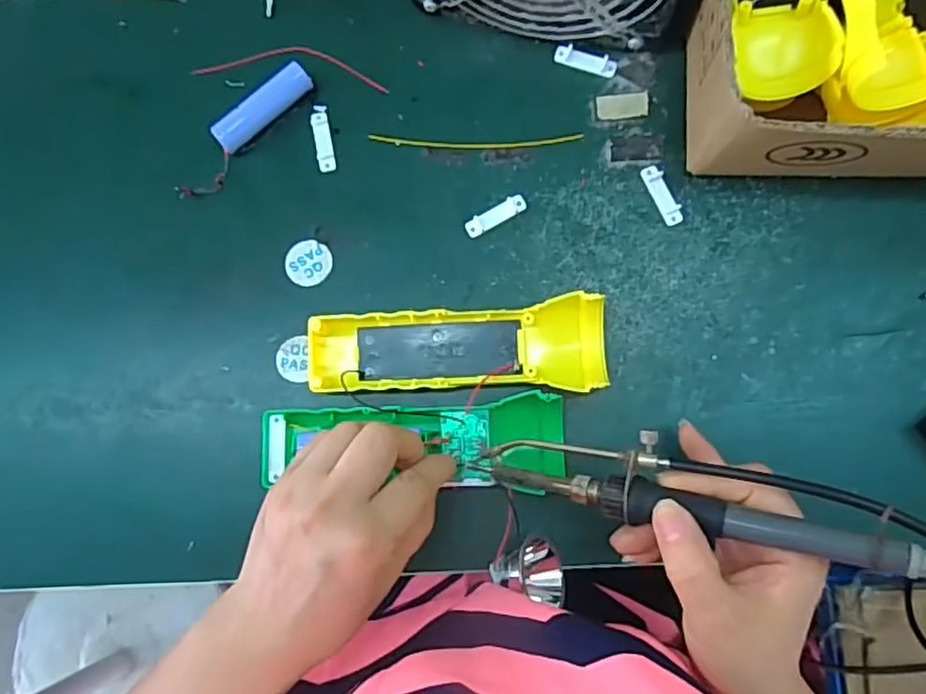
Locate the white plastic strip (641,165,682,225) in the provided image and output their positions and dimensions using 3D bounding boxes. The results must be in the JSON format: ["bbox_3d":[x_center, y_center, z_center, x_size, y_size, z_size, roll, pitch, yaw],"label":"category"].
[{"bbox_3d":[0.115,-0.088,0.379,0.012,0.004,0.037,-26,81,0],"label":"white plastic strip"}]

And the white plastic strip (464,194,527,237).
[{"bbox_3d":[0.020,-0.077,0.386,0.038,0.005,0.010,-28,81,0],"label":"white plastic strip"}]

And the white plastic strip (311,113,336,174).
[{"bbox_3d":[-0.084,-0.124,0.396,0.010,0.004,0.038,-11,81,2],"label":"white plastic strip"}]

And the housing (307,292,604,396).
[{"bbox_3d":[-0.002,0.004,0.367,0.163,0.024,0.049,-5,82,3],"label":"housing"}]

